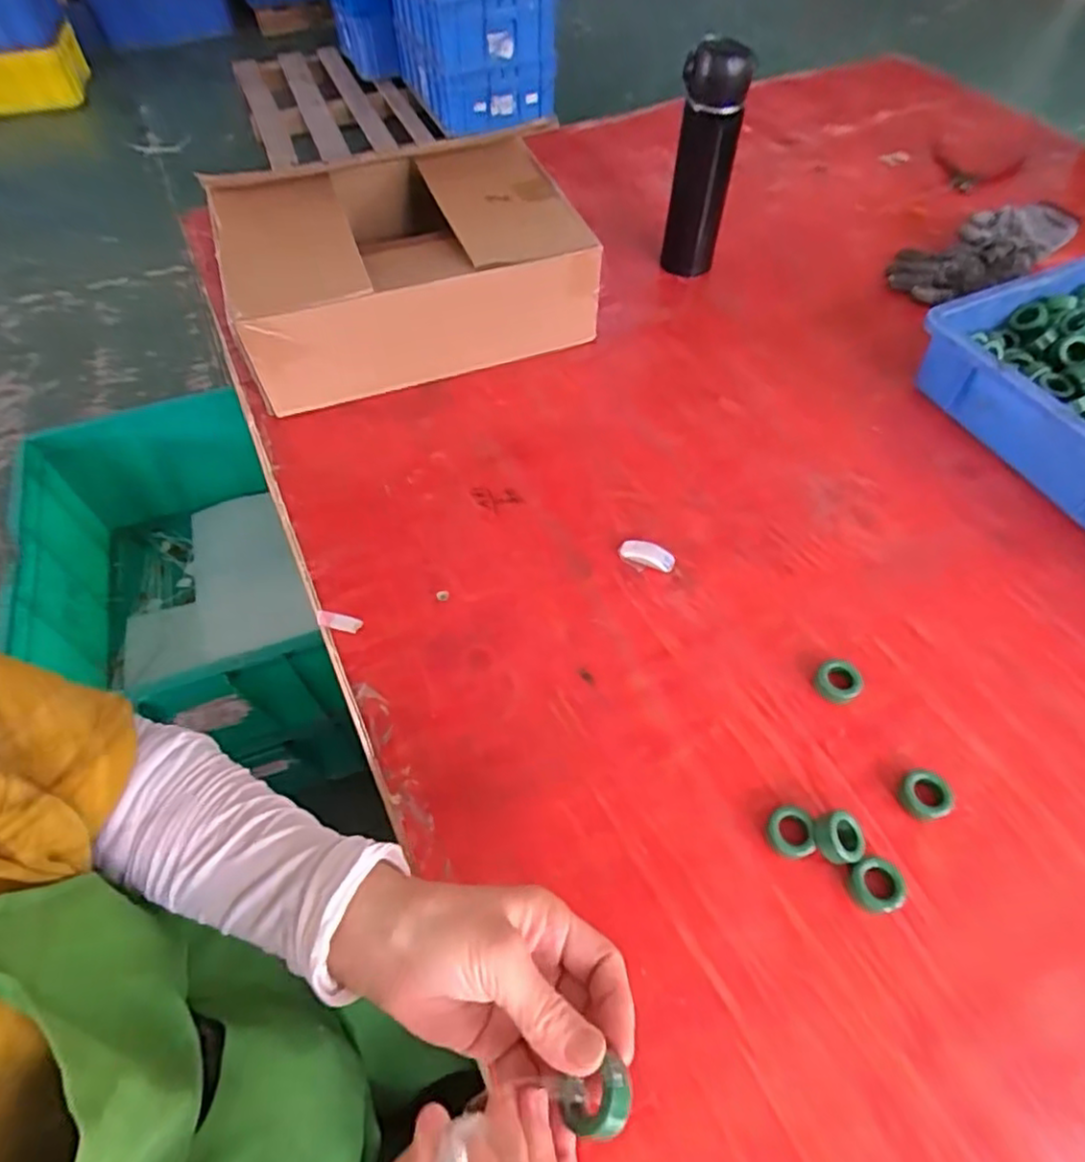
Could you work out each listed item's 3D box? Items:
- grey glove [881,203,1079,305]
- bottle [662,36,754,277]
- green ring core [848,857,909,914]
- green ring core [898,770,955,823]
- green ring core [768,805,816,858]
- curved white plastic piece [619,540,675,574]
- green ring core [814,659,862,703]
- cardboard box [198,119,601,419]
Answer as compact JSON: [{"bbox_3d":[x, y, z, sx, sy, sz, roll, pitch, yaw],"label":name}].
[{"bbox_3d":[0.535,-0.393,0.797,0.271,0.040,0.090,-28,60,-18],"label":"grey glove"},{"bbox_3d":[0.176,-0.453,0.733,0.060,0.234,0.054,14,56,9],"label":"bottle"},{"bbox_3d":[0.203,0.187,0.407,0.031,0.013,0.029,0,55,0],"label":"green ring core"},{"bbox_3d":[0.250,0.140,0.437,0.029,0.014,0.031,0,55,0],"label":"green ring core"},{"bbox_3d":[0.159,0.161,0.425,0.028,0.013,0.030,0,55,0],"label":"green ring core"},{"bbox_3d":[0.087,-0.022,0.555,0.046,0.009,0.019,17,57,11],"label":"curved white plastic piece"},{"bbox_3d":[0.215,0.073,0.484,0.032,0.014,0.030,0,55,0],"label":"green ring core"},{"bbox_3d":[-0.143,-0.325,0.692,0.339,0.128,0.283,-18,57,-12],"label":"cardboard box"}]

